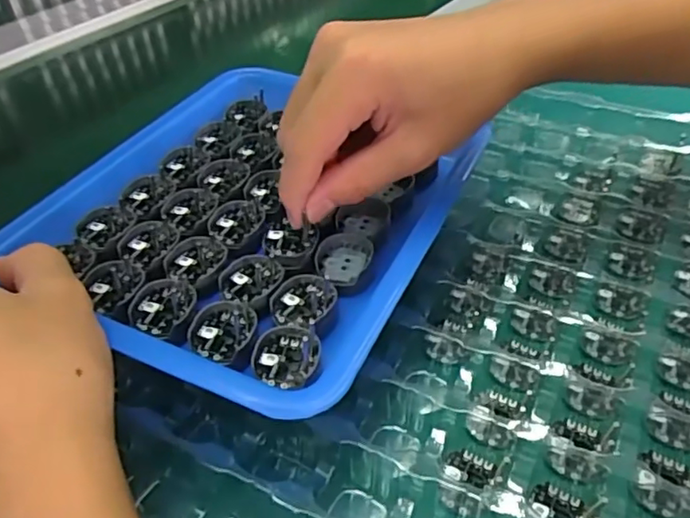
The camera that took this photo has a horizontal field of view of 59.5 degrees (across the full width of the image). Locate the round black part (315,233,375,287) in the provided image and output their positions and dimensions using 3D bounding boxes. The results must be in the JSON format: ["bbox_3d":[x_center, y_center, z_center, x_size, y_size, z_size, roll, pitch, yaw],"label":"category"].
[{"bbox_3d":[0.000,-0.001,0.274,0.023,0.007,0.029,11,43,18],"label":"round black part"}]

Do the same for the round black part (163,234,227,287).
[{"bbox_3d":[-0.067,-0.001,0.275,0.029,0.006,0.029,-3,41,3],"label":"round black part"}]

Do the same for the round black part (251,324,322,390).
[{"bbox_3d":[-0.022,0.037,0.231,0.025,0.005,0.030,4,41,10],"label":"round black part"}]

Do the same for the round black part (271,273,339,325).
[{"bbox_3d":[-0.017,0.017,0.252,0.027,0.005,0.025,-3,41,3],"label":"round black part"}]

